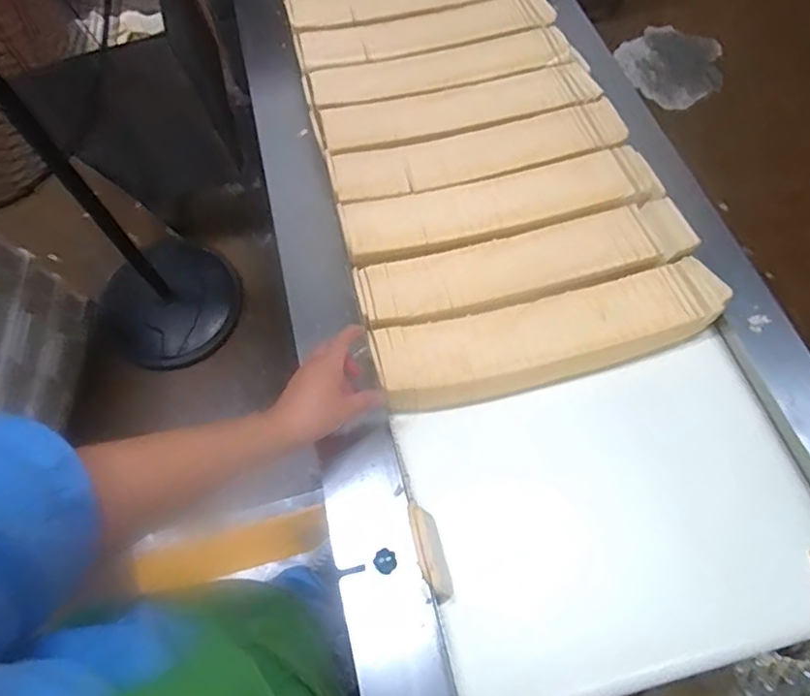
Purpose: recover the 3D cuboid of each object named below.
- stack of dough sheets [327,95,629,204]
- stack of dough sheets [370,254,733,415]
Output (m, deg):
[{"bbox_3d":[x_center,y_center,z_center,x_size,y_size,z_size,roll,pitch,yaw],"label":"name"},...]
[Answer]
[{"bbox_3d":[0.099,-0.251,0.749,0.383,0.025,0.089,-13,71,-7],"label":"stack of dough sheets"},{"bbox_3d":[0.165,-0.017,0.629,0.383,0.039,0.094,-15,71,-6],"label":"stack of dough sheets"}]

